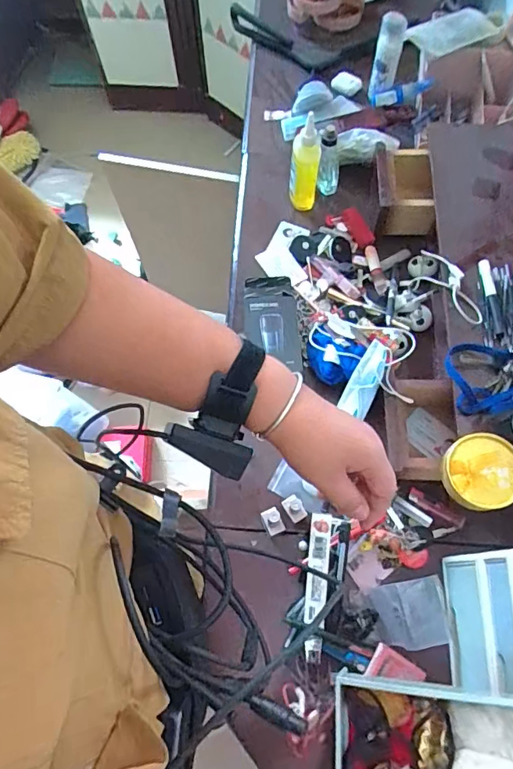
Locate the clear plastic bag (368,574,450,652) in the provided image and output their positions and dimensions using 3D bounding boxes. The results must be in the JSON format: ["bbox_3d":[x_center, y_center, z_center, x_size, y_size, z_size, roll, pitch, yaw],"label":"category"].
[{"bbox_3d":[0.187,0.276,0.571,0.092,0.040,0.075,-13,69,-4],"label":"clear plastic bag"}]

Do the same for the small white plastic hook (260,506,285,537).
[{"bbox_3d":[0.020,0.168,0.585,0.022,0.060,0.031,-25,70,-8],"label":"small white plastic hook"}]

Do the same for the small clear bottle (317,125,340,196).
[{"bbox_3d":[0.123,-0.376,0.805,0.039,0.119,0.034,9,69,5],"label":"small clear bottle"}]

